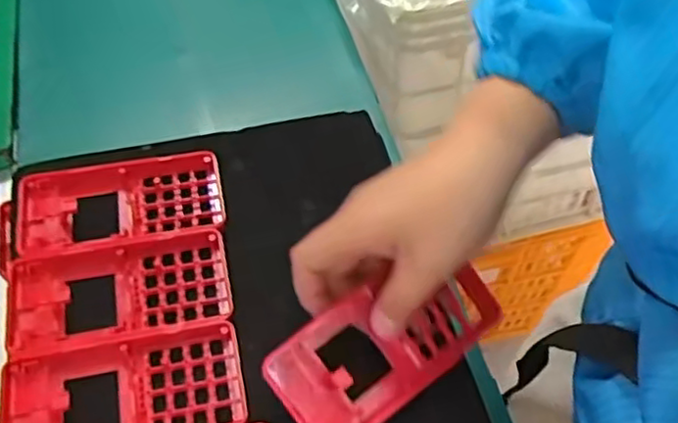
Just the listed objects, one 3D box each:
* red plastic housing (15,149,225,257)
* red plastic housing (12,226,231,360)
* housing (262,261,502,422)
[{"bbox_3d":[-0.139,-0.003,0.427,0.126,0.016,0.065,-12,57,-10],"label":"red plastic housing"},{"bbox_3d":[-0.128,0.047,0.390,0.125,0.014,0.063,-11,56,-9],"label":"red plastic housing"},{"bbox_3d":[0.025,0.070,0.360,0.124,0.014,0.063,-34,88,-12],"label":"housing"}]

